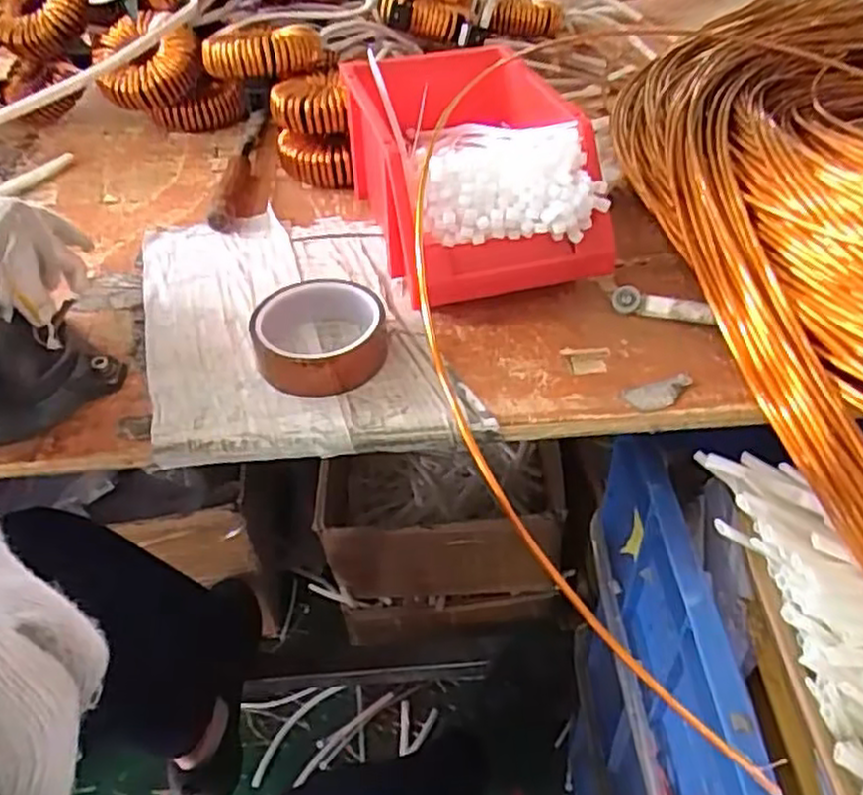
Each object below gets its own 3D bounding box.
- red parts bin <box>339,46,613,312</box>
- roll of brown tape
[{"bbox_3d":[0.027,-0.185,0.592,0.153,0.111,0.248,-11,43,-9],"label":"red parts bin"},{"bbox_3d":[-0.077,-0.046,0.510,0.088,0.033,0.080,-8,43,-6],"label":"roll of brown tape"}]

